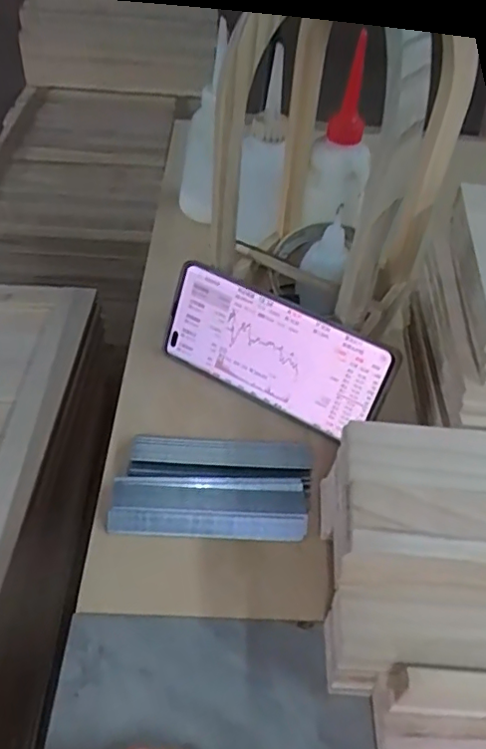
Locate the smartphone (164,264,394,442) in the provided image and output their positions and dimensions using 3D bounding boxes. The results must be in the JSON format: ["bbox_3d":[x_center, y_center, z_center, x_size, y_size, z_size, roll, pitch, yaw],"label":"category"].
[{"bbox_3d":[0.018,-0.014,0.410,0.158,0.076,0.005,26,26,18],"label":"smartphone"}]

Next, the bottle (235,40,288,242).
[{"bbox_3d":[0.017,-0.176,0.509,0.045,0.170,0.042,7,45,2],"label":"bottle"}]

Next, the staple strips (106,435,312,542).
[{"bbox_3d":[-0.018,0.067,0.368,0.119,0.013,0.068,3,45,-2],"label":"staple strips"}]

